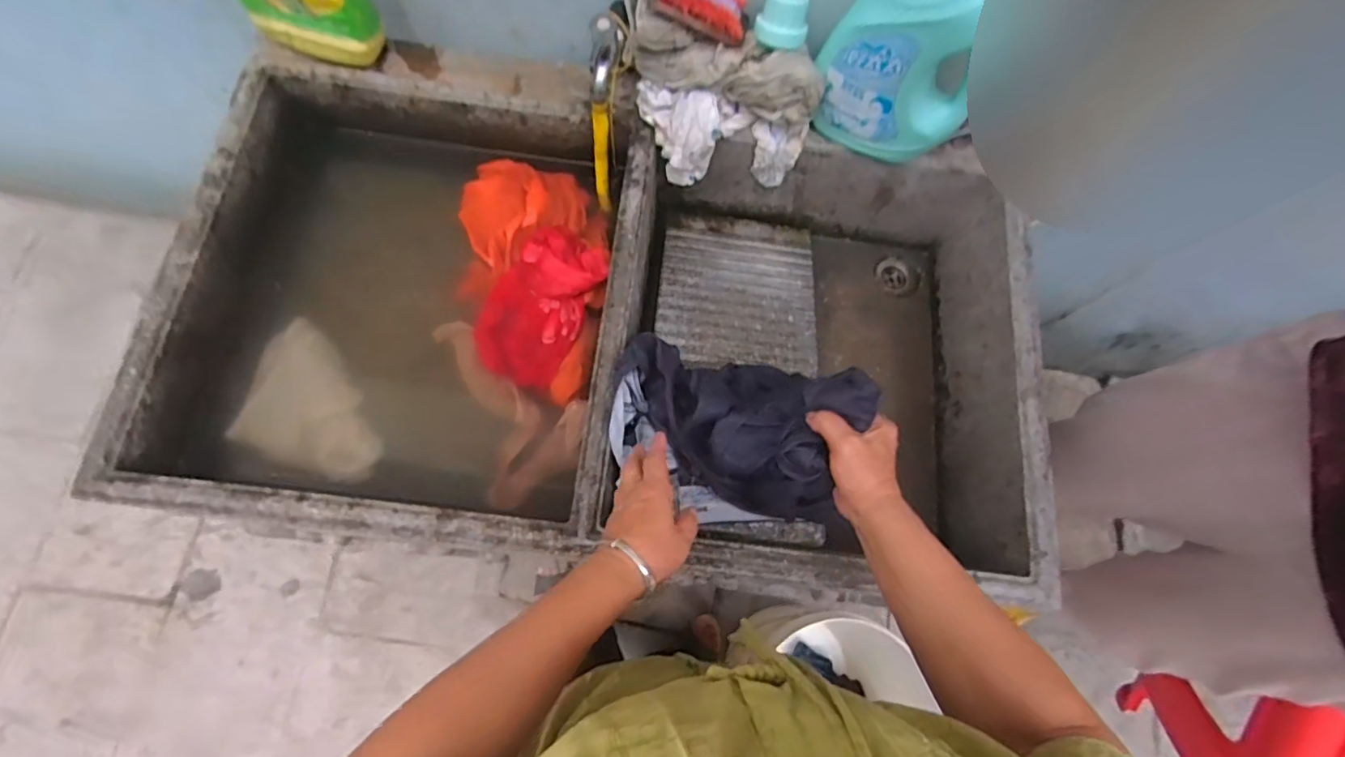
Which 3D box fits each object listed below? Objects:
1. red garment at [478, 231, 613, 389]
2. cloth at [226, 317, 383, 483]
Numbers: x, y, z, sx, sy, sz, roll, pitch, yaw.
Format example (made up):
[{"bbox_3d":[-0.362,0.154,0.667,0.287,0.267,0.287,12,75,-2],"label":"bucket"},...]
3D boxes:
[{"bbox_3d":[-0.164,-0.093,0.716,0.125,0.056,0.194,30,73,5],"label":"red garment"},{"bbox_3d":[-0.420,0.028,0.692,0.173,0.032,0.149,22,72,3],"label":"cloth"}]

